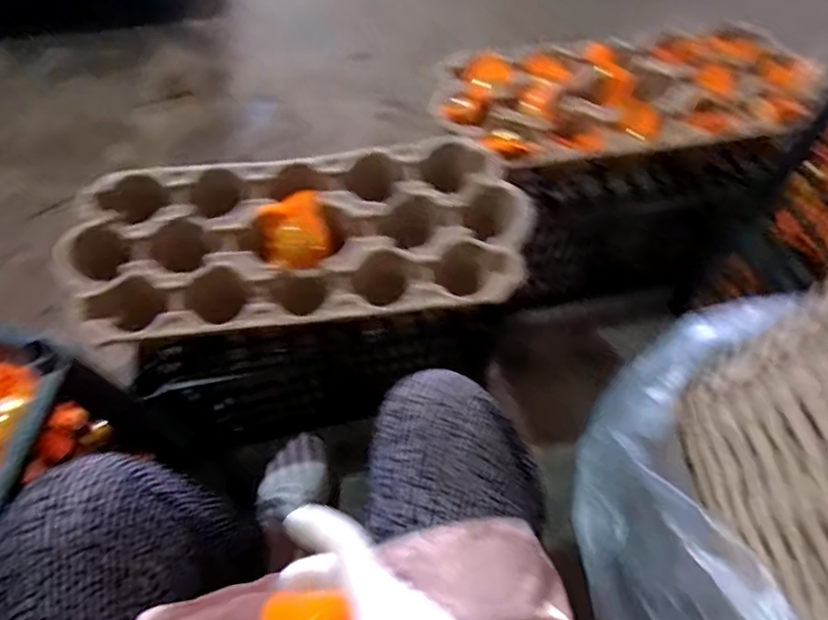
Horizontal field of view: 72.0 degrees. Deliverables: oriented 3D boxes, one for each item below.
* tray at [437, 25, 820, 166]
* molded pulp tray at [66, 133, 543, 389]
[{"bbox_3d":[0.285,-0.295,0.772,0.487,0.041,0.199,-11,62,-6],"label":"tray"},{"bbox_3d":[-0.127,-0.078,0.658,0.511,0.079,0.231,-9,62,-5],"label":"molded pulp tray"}]

